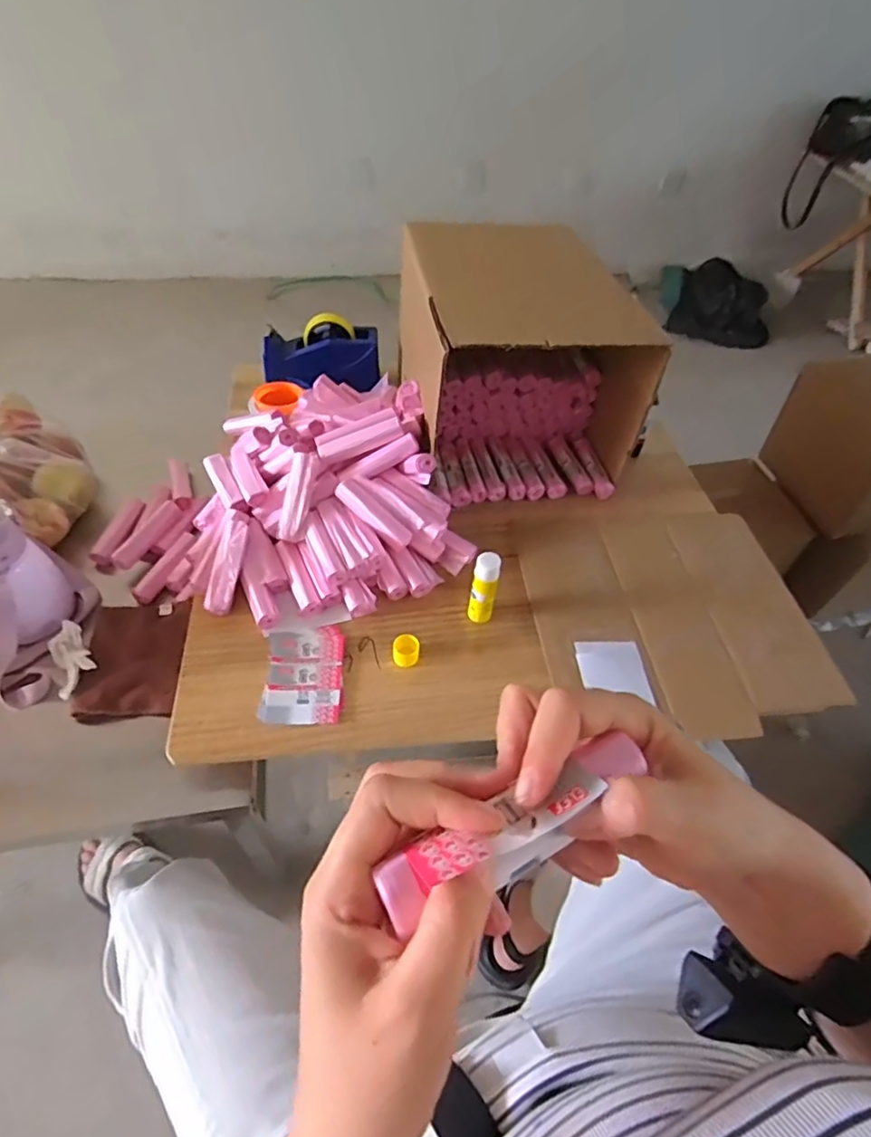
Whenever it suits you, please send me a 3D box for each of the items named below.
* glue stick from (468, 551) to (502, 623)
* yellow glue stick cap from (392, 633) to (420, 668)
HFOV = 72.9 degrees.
[{"bbox_3d":[0.060,0.028,0.730,0.031,0.109,0.031,10,50,4],"label":"glue stick"},{"bbox_3d":[-0.035,0.100,0.712,0.032,0.024,0.036,1,50,-3],"label":"yellow glue stick cap"}]

